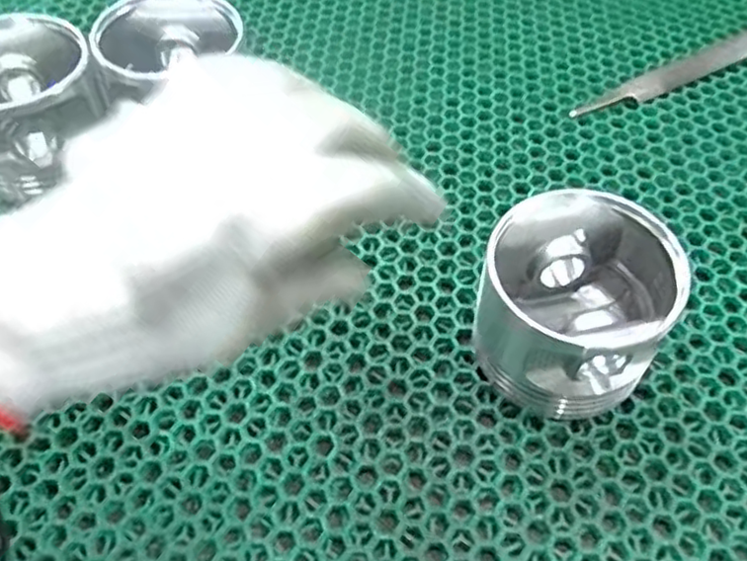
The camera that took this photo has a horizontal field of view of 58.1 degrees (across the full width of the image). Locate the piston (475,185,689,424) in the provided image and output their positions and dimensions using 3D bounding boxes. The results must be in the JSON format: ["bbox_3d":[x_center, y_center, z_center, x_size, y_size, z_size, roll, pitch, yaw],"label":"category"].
[{"bbox_3d":[0.087,0.010,0.296,0.076,0.071,0.080,17,55,11],"label":"piston"}]

